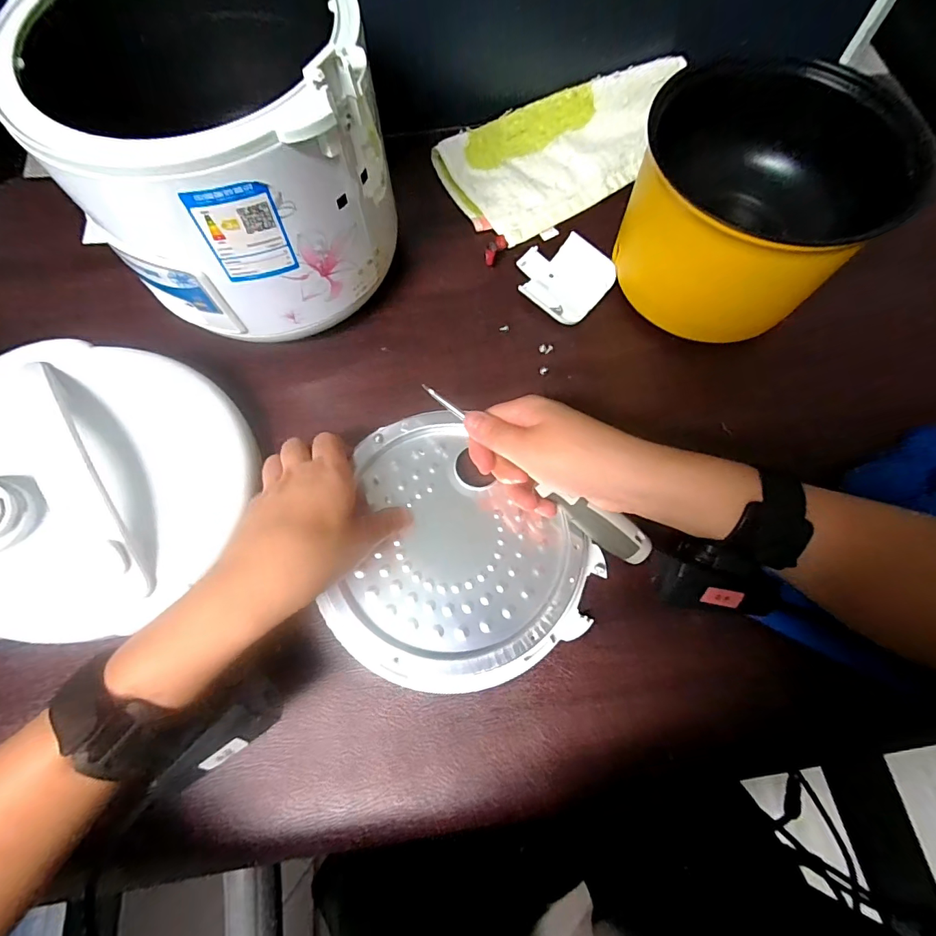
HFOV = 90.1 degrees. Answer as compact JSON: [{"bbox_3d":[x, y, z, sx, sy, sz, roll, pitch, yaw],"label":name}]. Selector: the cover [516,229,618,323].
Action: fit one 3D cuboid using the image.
[{"bbox_3d":[0.084,-0.172,0.415,0.078,0.009,0.079,39,77,13],"label":"cover"}]

